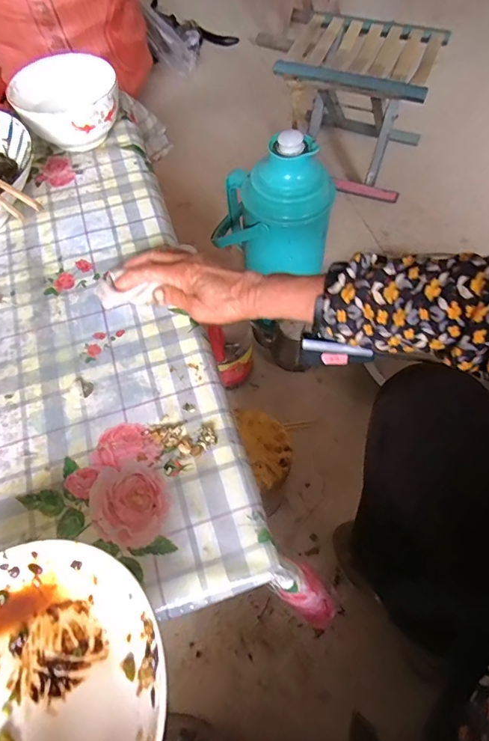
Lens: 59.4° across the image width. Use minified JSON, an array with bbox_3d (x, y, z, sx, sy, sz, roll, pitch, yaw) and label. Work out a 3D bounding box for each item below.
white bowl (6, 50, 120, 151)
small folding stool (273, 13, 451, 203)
[{"bbox_3d":[-0.221,-0.331,0.549,0.121,0.077,0.121,0,60,0],"label":"white bowl"},{"bbox_3d":[0.269,-0.654,1.065,0.332,0.277,0.287,19,62,11],"label":"small folding stool"}]

